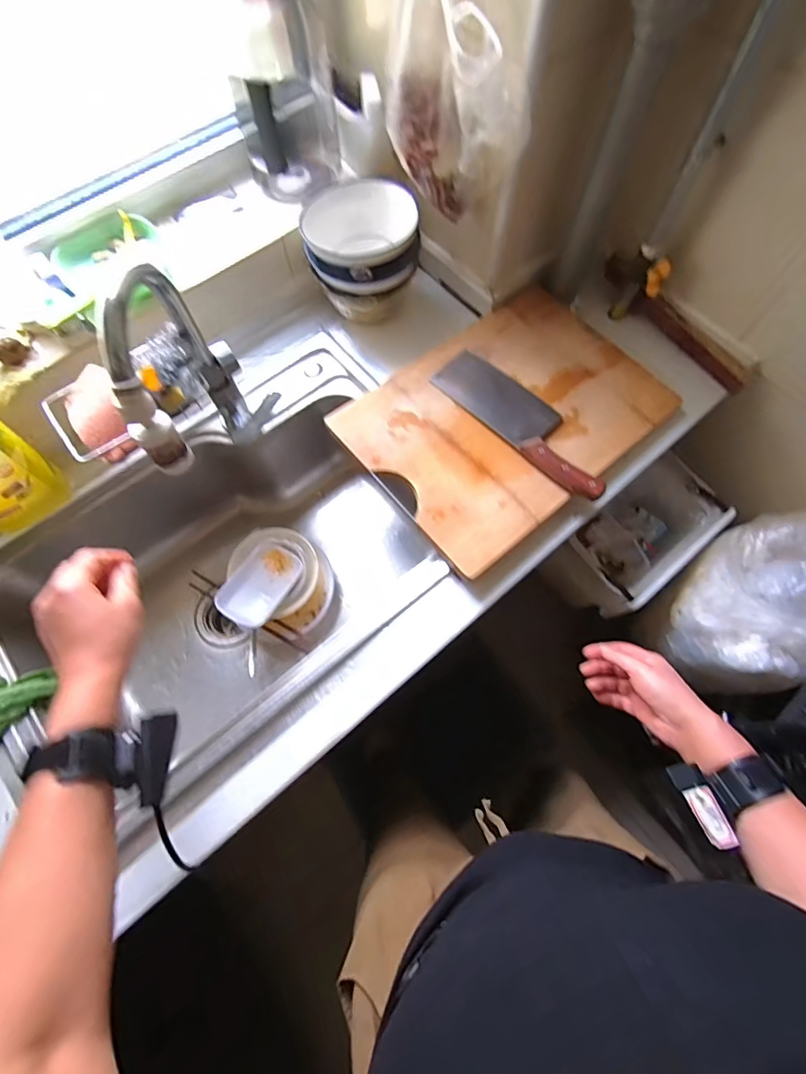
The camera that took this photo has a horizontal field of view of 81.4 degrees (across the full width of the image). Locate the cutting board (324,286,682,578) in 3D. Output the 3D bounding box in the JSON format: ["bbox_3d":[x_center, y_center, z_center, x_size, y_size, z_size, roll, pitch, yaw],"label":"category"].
[{"bbox_3d":[0.162,-0.191,0.705,0.456,0.035,0.316,-38,75,-12],"label":"cutting board"}]

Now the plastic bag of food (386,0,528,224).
[{"bbox_3d":[0.051,-0.511,0.567,0.200,0.205,0.093,41,76,13],"label":"plastic bag of food"}]

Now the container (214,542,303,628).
[{"bbox_3d":[-0.232,0.073,0.754,0.090,0.030,0.135,27,73,9],"label":"container"}]

